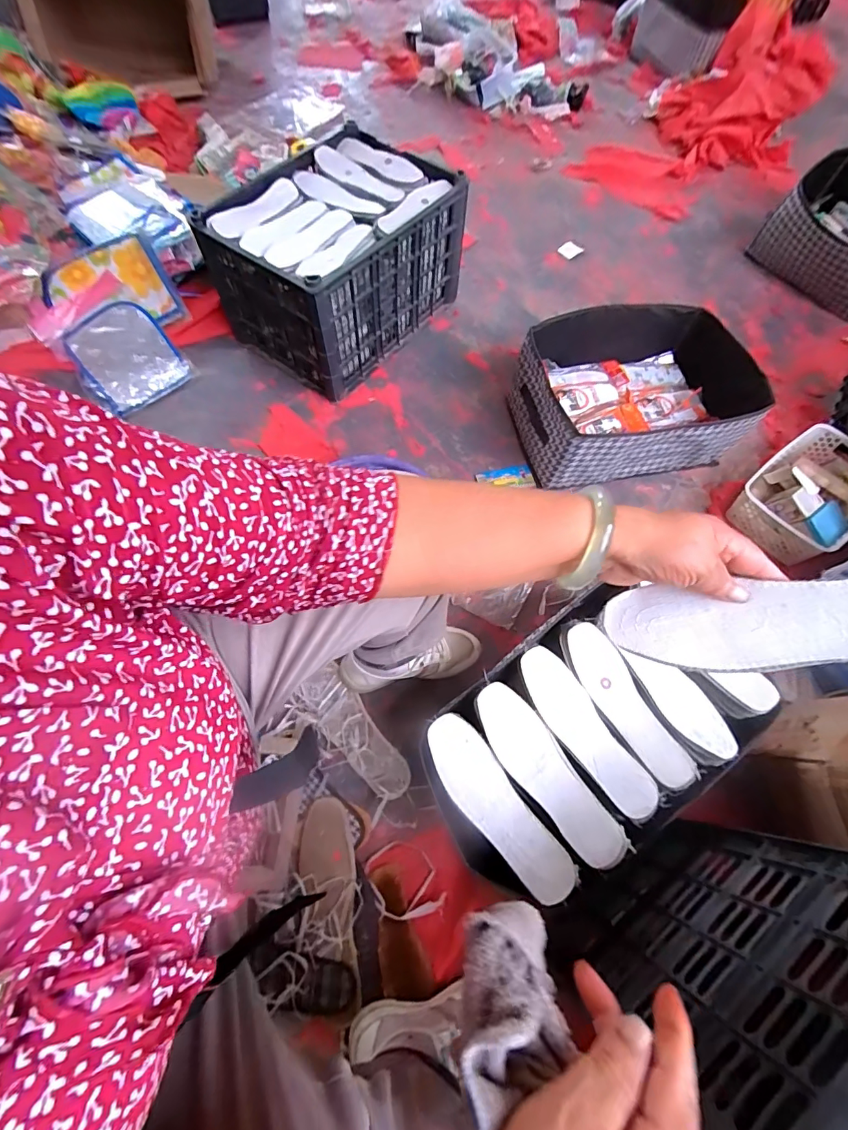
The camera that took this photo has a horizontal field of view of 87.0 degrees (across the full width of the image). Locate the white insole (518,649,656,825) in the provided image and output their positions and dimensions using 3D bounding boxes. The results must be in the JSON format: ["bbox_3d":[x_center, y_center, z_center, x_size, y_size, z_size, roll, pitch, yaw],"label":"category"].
[{"bbox_3d":[0.210,0.216,0.588,0.071,0.010,0.231,-29,70,-14],"label":"white insole"}]

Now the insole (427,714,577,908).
[{"bbox_3d":[0.085,0.293,0.547,0.069,0.019,0.230,-33,71,-15],"label":"insole"}]

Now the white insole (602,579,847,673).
[{"bbox_3d":[0.251,0.043,0.312,0.227,0.010,0.062,-8,90,35],"label":"white insole"}]

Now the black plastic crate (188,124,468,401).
[{"bbox_3d":[-0.191,-0.700,1.045,0.371,0.281,0.473,38,70,14],"label":"black plastic crate"}]

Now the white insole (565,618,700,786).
[{"bbox_3d":[0.271,0.186,0.602,0.067,0.010,0.226,-23,69,-12],"label":"white insole"}]

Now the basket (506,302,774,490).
[{"bbox_3d":[0.451,-0.357,0.940,0.480,0.158,0.332,-8,67,-5],"label":"basket"}]

